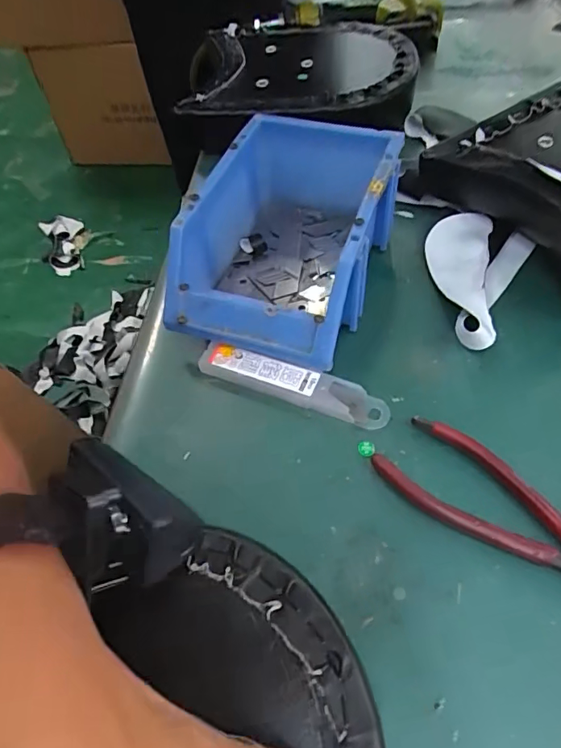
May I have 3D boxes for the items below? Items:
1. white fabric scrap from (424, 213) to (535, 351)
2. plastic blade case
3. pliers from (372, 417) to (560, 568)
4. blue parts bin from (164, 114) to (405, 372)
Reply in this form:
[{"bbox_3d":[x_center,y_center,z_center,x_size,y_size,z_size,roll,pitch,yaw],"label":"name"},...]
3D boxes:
[{"bbox_3d":[0.137,-0.078,0.373,0.072,0.017,0.127,23,61,20],"label":"white fabric scrap"},{"bbox_3d":[0.007,0.006,0.331,0.127,0.014,0.024,16,58,16],"label":"plastic blade case"},{"bbox_3d":[0.124,0.081,0.267,0.153,0.014,0.049,38,66,26],"label":"pliers"},{"bbox_3d":[0.009,-0.100,0.365,0.120,0.077,0.185,15,58,15],"label":"blue parts bin"}]

